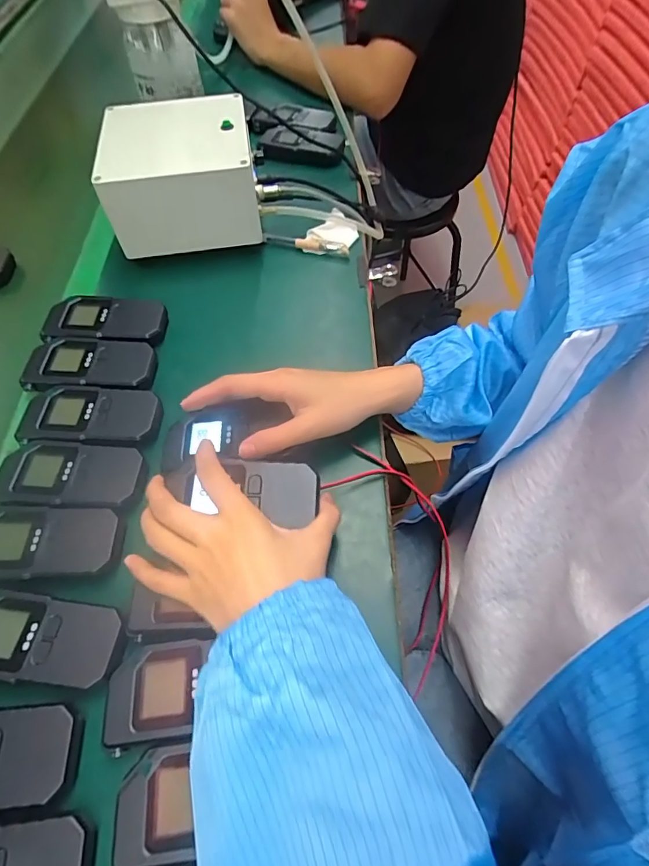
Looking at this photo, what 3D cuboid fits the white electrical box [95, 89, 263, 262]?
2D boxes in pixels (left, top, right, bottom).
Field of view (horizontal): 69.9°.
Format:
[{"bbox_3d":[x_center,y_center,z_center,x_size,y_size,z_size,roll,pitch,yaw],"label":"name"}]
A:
[{"bbox_3d":[-0.164,-0.294,0.550,0.157,0.111,0.161,-7,58,-6],"label":"white electrical box"}]

